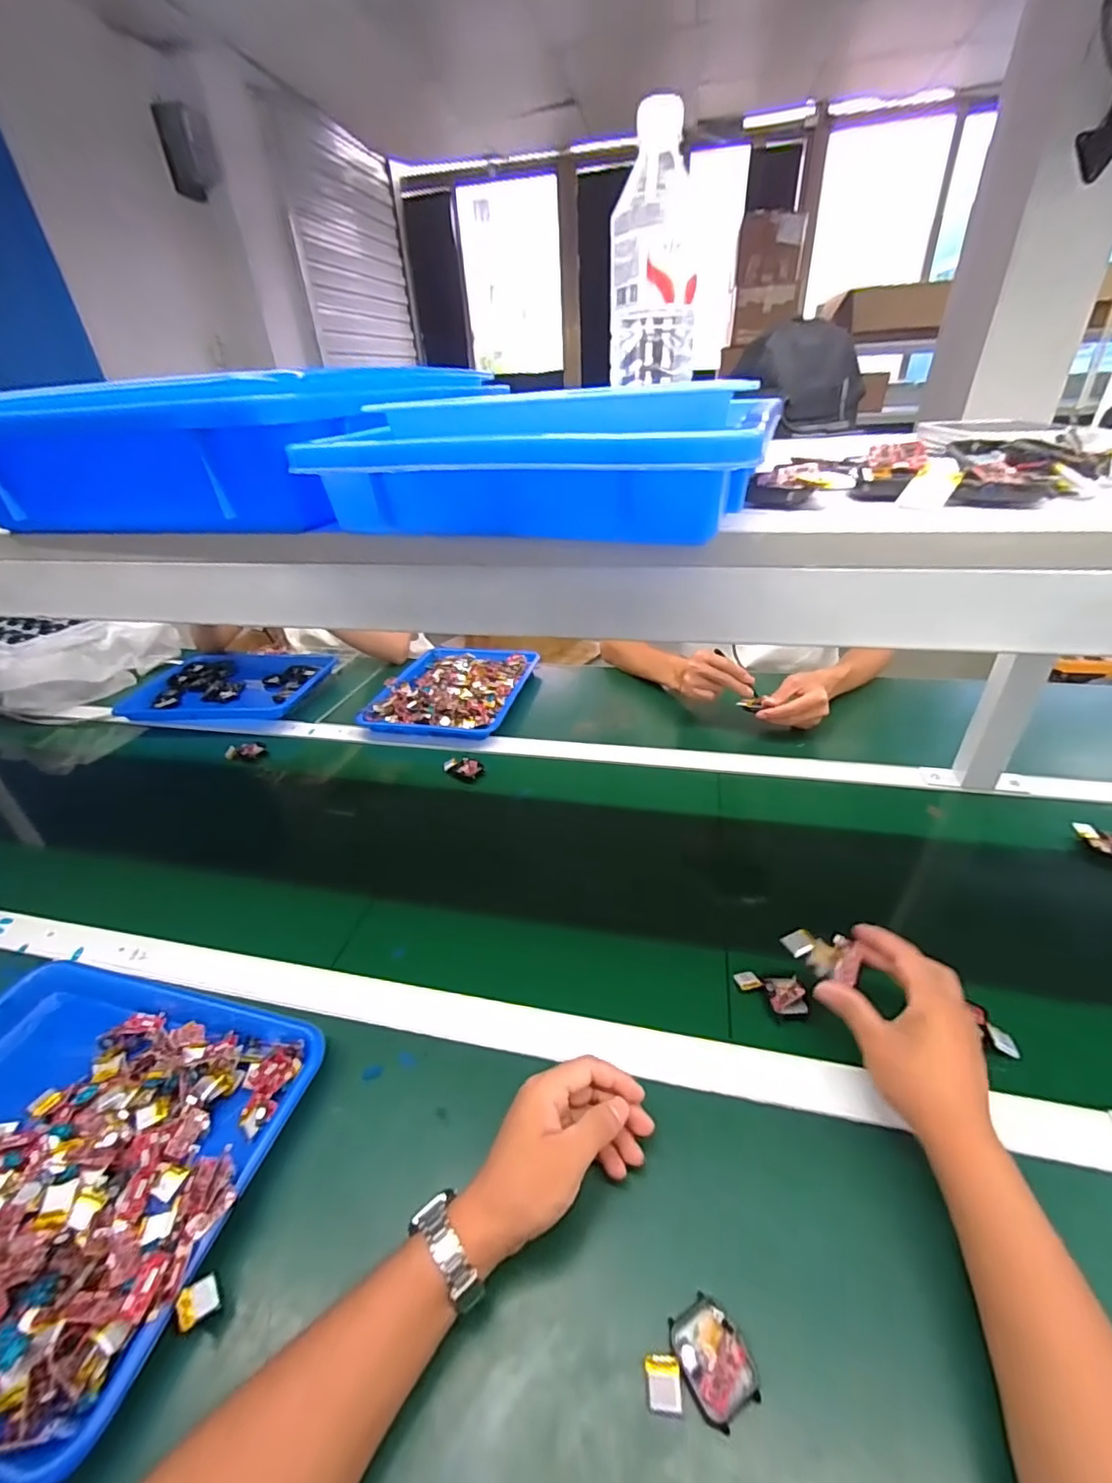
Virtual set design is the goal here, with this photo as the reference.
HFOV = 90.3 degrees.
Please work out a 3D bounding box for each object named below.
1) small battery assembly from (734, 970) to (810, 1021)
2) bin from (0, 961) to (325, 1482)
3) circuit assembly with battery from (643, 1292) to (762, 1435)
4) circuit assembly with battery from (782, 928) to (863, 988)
[{"bbox_3d":[0.197,0.228,0.501,0.059,0.014,0.036,2,34,9],"label":"small battery assembly"},{"bbox_3d":[-0.376,0.308,0.427,0.331,0.056,0.266,5,34,13],"label":"bin"},{"bbox_3d":[0.082,0.359,0.316,0.059,0.010,0.046,-20,37,-23],"label":"circuit assembly with battery"},{"bbox_3d":[0.219,0.174,0.458,0.058,0.019,0.031,10,36,20],"label":"circuit assembly with battery"}]

